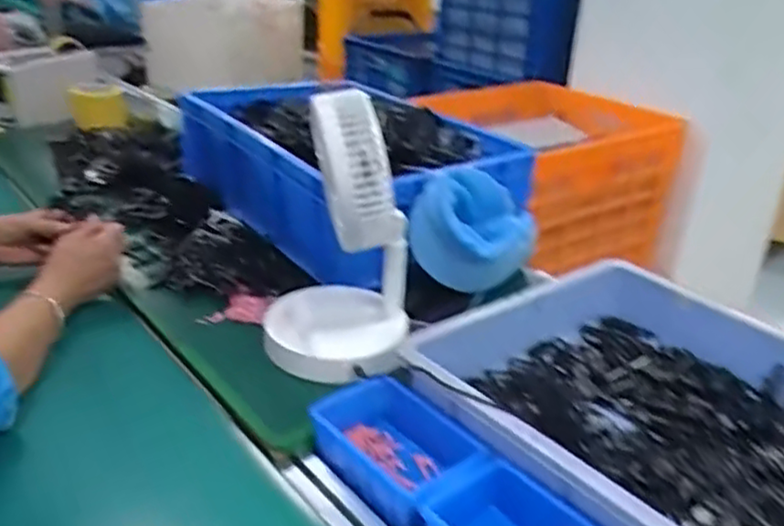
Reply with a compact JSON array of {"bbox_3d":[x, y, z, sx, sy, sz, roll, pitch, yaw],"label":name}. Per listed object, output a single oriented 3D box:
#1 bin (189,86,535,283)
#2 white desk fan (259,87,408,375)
[{"bbox_3d":[-0.101,-0.157,1.152,0.336,0.182,0.597,-18,33,-38],"label":"bin"},{"bbox_3d":[-0.060,-0.027,0.779,0.158,0.306,0.154,3,26,-2],"label":"white desk fan"}]

